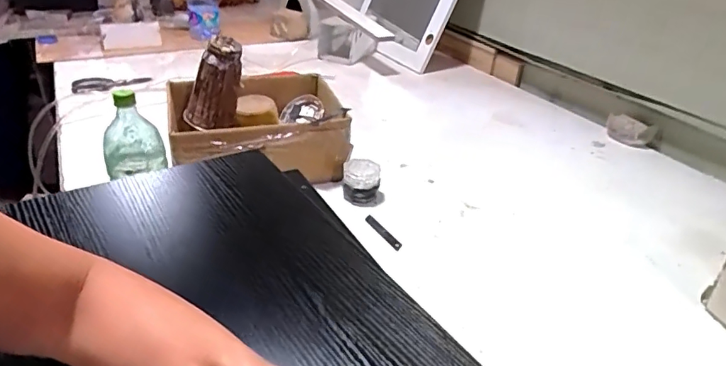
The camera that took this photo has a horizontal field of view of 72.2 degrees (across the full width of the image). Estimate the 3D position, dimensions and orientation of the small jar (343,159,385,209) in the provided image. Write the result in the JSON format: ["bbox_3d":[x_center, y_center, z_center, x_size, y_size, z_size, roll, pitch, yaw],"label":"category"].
[{"bbox_3d":[-0.002,-0.002,0.887,0.062,0.056,0.073,-15,36,-28],"label":"small jar"}]

